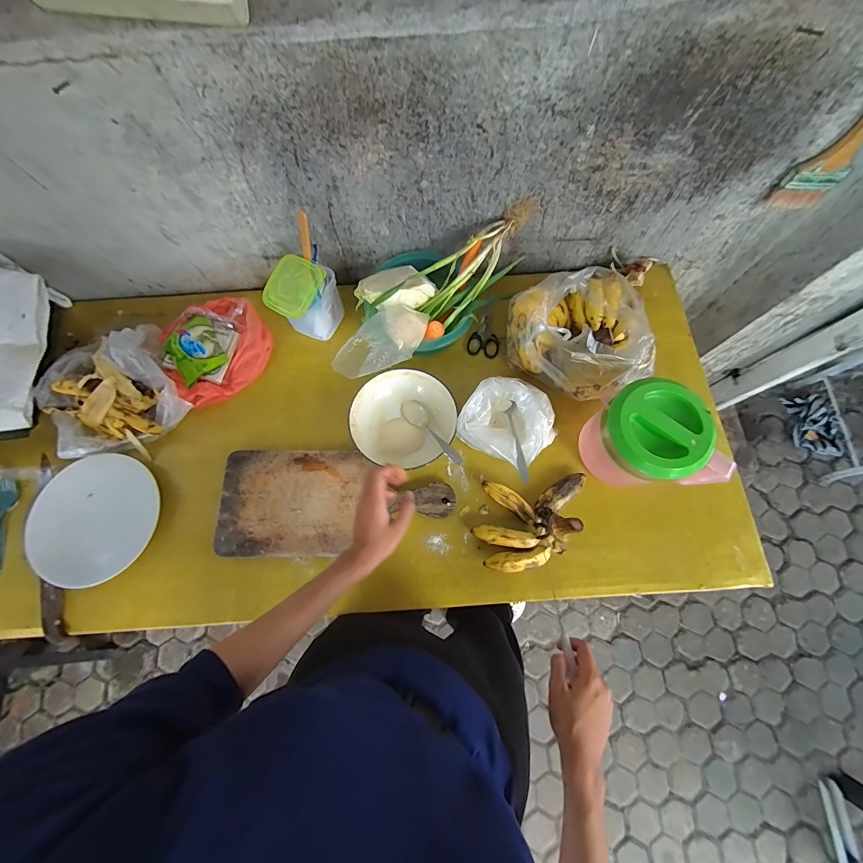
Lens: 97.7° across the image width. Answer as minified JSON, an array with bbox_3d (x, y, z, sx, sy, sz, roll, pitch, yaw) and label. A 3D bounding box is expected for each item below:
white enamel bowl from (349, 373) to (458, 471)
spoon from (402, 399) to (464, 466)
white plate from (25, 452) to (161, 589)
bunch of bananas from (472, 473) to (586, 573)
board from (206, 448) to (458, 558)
[{"bbox_3d":[-0.044,-0.019,0.630,0.164,0.053,0.155,0,74,1],"label":"white enamel bowl"},{"bbox_3d":[0.000,-0.003,0.621,0.034,0.018,0.158,-38,55,-9],"label":"spoon"},{"bbox_3d":[-0.527,0.135,0.590,0.176,0.039,0.193,1,84,-6],"label":"white plate"},{"bbox_3d":[0.158,0.139,0.579,0.174,0.056,0.133,-5,74,0],"label":"bunch of bananas"},{"bbox_3d":[-0.153,0.113,0.607,0.364,0.019,0.165,-1,74,1],"label":"board"}]

